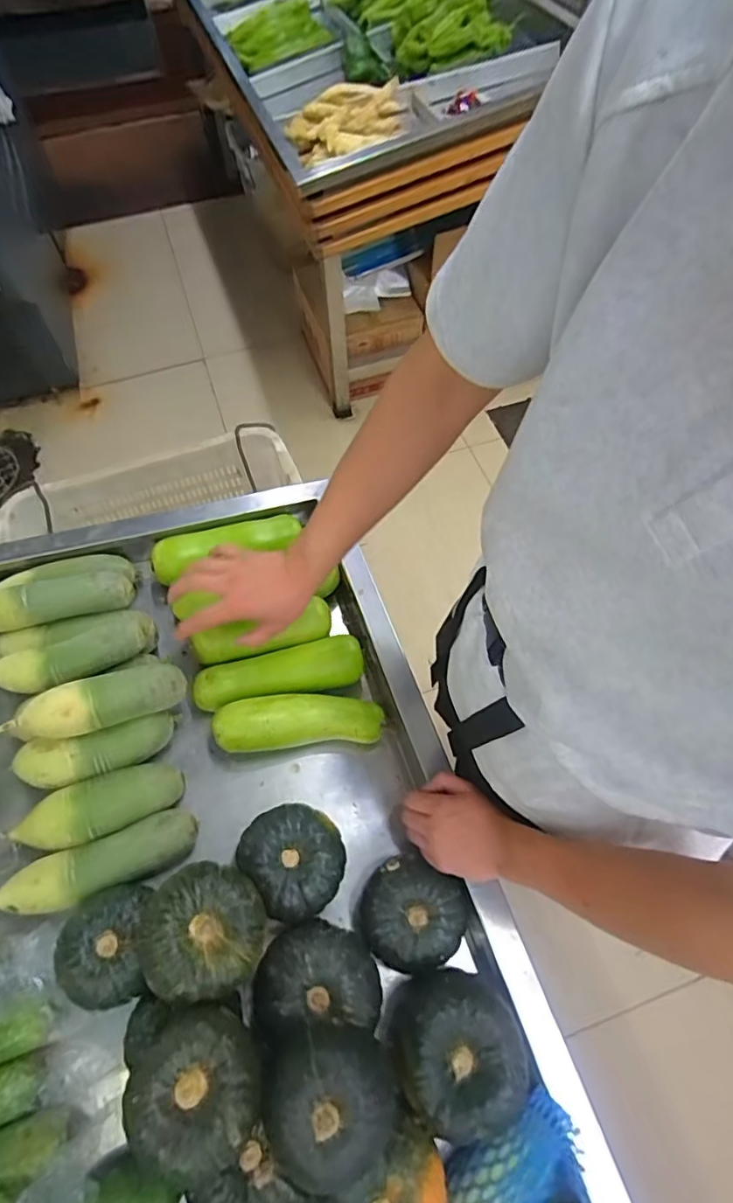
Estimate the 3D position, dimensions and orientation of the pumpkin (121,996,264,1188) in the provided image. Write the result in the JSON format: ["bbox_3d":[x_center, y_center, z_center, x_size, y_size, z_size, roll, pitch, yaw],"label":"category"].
[{"bbox_3d":[-0.137,0.391,0.447,0.094,0.074,0.103,-1,61,2],"label":"pumpkin"}]

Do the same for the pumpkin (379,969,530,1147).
[{"bbox_3d":[0.083,0.428,0.530,0.118,0.080,0.121,-1,61,2],"label":"pumpkin"}]

